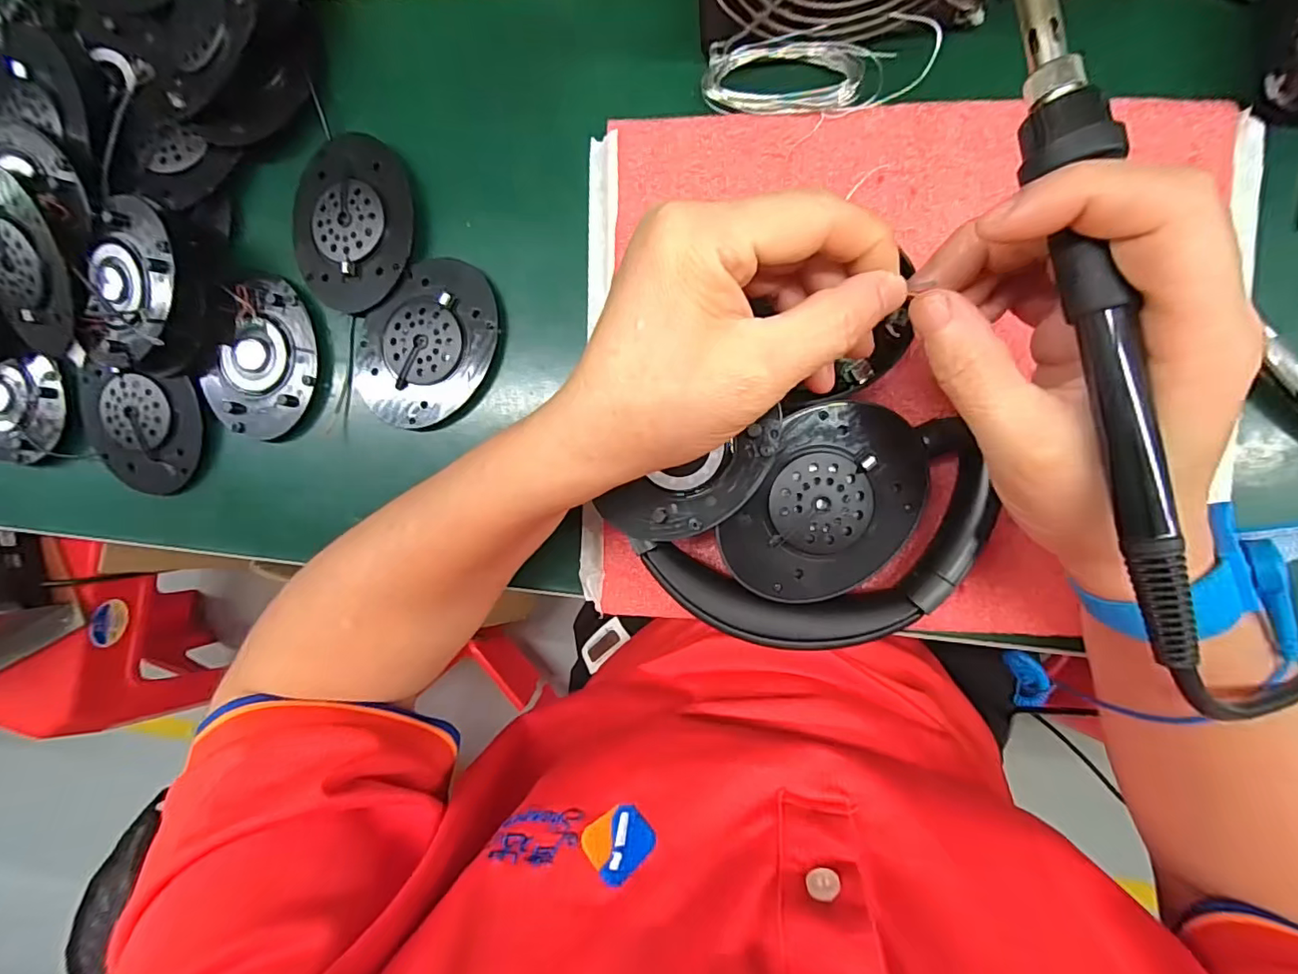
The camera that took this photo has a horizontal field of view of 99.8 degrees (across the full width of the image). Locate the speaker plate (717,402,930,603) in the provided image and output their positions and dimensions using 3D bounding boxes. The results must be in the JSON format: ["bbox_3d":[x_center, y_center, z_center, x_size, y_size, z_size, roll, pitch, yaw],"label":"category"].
[{"bbox_3d":[0.074,0.009,0.224,0.063,0.007,0.085,31,94,7],"label":"speaker plate"}]

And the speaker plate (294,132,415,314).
[{"bbox_3d":[-0.150,-0.134,0.275,0.062,0.006,0.086,3,93,7],"label":"speaker plate"}]

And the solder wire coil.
[{"bbox_3d":[0.074,-0.184,0.242,0.098,0.012,0.035,-2,93,8],"label":"solder wire coil"}]

